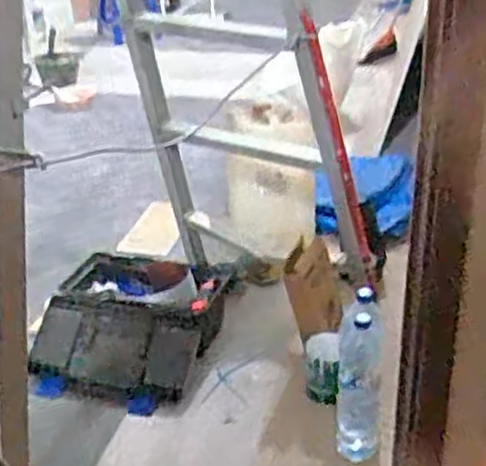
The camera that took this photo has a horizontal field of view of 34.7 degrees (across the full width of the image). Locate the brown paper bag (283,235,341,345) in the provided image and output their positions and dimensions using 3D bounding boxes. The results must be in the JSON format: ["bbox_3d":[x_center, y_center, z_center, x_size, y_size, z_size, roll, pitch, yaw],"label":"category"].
[{"bbox_3d":[0.165,0.135,1.883,0.123,0.040,0.233,-22,67,11],"label":"brown paper bag"}]

